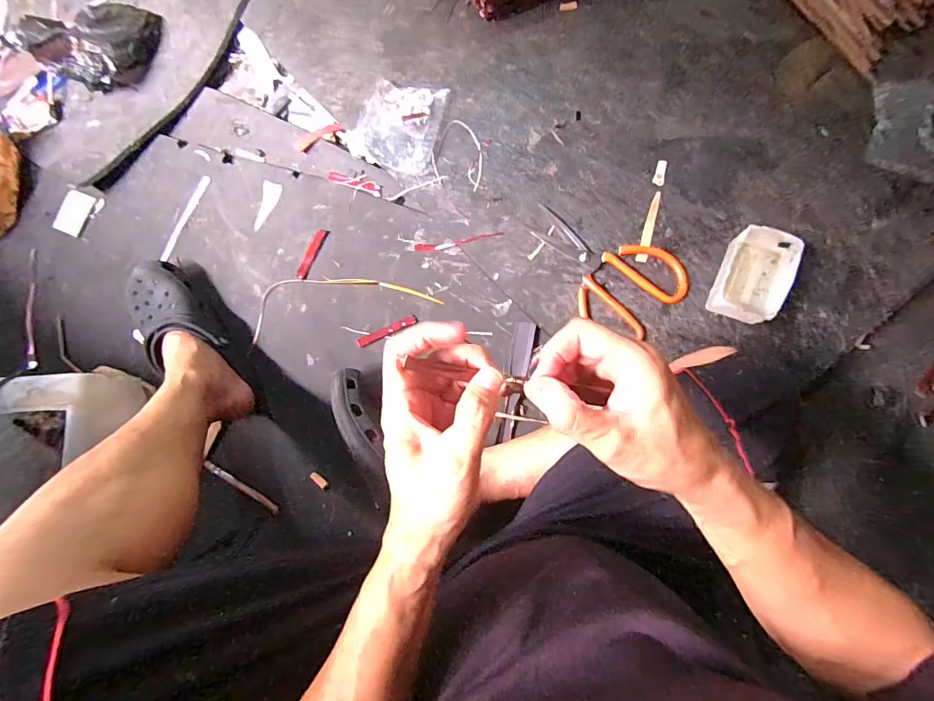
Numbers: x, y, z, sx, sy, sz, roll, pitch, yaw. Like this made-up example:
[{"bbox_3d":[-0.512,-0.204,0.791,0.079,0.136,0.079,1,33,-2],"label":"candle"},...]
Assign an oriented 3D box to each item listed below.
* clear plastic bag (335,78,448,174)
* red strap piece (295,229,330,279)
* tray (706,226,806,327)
[{"bbox_3d":[-0.102,-0.330,0.609,0.124,0.038,0.138,13,89,8],"label":"clear plastic bag"},{"bbox_3d":[-0.228,-0.141,0.619,0.020,0.006,0.080,28,91,8],"label":"red strap piece"},{"bbox_3d":[0.337,-0.088,0.497,0.066,0.048,0.108,15,90,11],"label":"tray"}]

